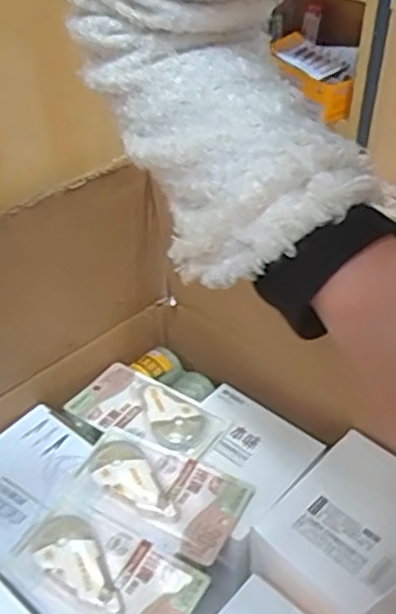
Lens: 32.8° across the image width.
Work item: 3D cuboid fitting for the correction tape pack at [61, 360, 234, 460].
[{"bbox_3d":[-0.055,0.106,0.708,0.159,0.021,0.087,24,47,28],"label":"correction tape pack"}]

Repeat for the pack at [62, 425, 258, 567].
[{"bbox_3d":[-0.039,0.164,0.629,0.160,0.025,0.093,20,45,25],"label":"pack"}]

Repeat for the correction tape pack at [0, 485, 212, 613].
[{"bbox_3d":[-0.082,0.221,0.572,0.164,0.028,0.090,21,46,26],"label":"correction tape pack"}]

